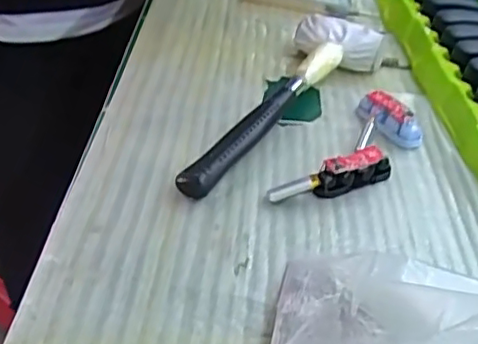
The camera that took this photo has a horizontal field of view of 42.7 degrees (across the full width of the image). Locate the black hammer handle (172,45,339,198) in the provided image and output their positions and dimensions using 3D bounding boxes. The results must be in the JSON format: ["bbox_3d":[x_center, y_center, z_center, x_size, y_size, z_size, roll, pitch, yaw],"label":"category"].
[{"bbox_3d":[0.023,-0.045,0.453,0.020,0.030,0.201,24,42,24],"label":"black hammer handle"}]

